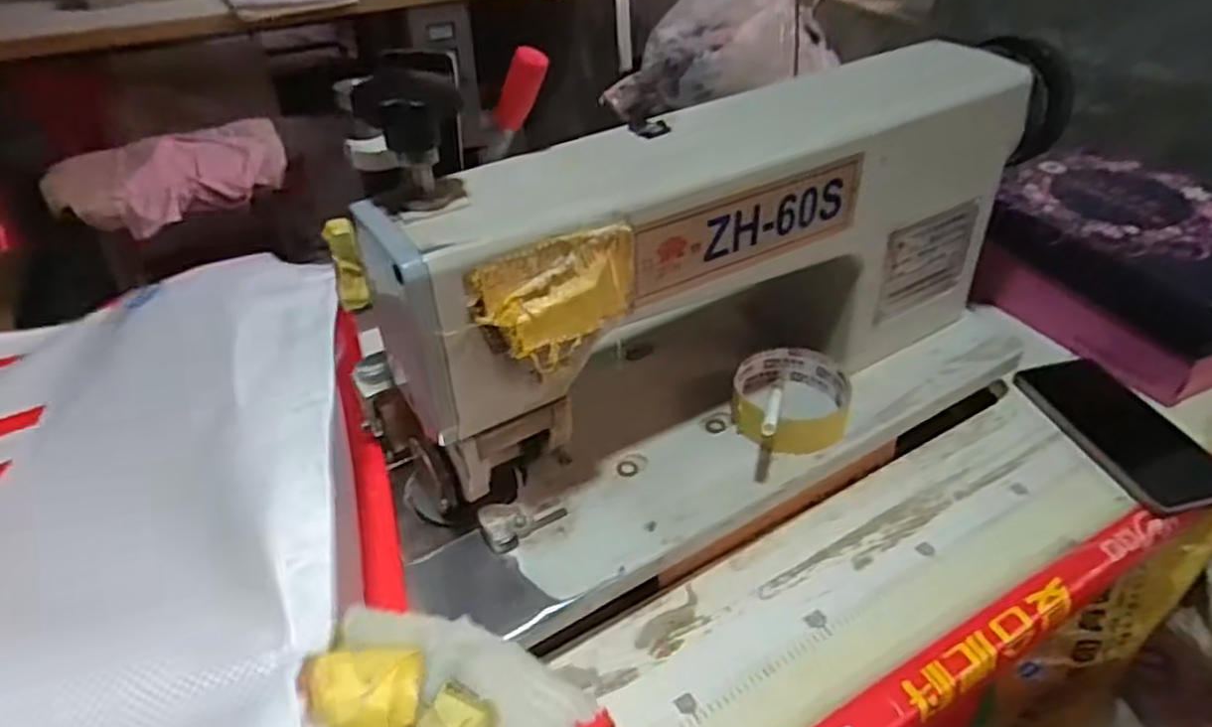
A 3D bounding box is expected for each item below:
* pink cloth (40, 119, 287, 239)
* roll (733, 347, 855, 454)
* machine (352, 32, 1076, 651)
[{"bbox_3d":[-0.862,-0.386,1.546,0.243,0.105,0.449,32,49,33],"label":"pink cloth"},{"bbox_3d":[0.132,0.025,0.539,0.080,0.029,0.087,0,40,0],"label":"roll"},{"bbox_3d":[0.078,-0.048,0.503,0.477,0.212,0.211,-27,47,-29],"label":"machine"}]

